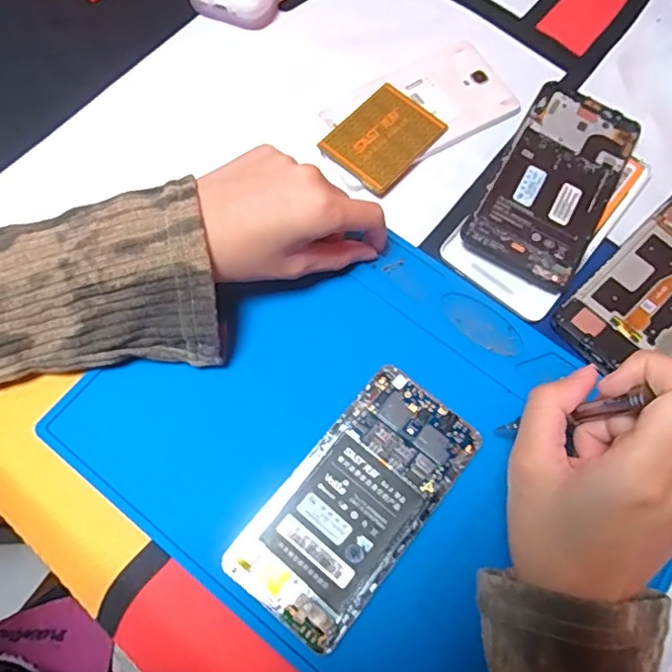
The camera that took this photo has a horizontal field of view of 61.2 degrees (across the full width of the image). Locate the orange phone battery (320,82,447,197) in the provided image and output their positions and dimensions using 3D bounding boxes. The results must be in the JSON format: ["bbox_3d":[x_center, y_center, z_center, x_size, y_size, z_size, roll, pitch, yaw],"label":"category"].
[{"bbox_3d":[0.032,-0.134,0.387,0.055,0.007,0.072,41,74,12],"label":"orange phone battery"}]

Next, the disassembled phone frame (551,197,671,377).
[{"bbox_3d":[0.211,-0.029,0.354,0.150,0.012,0.080,-41,76,-14],"label":"disassembled phone frame"}]

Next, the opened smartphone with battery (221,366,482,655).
[{"bbox_3d":[0.012,0.089,0.308,0.070,0.009,0.141,38,74,11],"label":"opened smartphone with battery"}]

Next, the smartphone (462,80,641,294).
[{"bbox_3d":[0.147,-0.103,0.380,0.072,0.015,0.151,29,72,8],"label":"smartphone"}]

